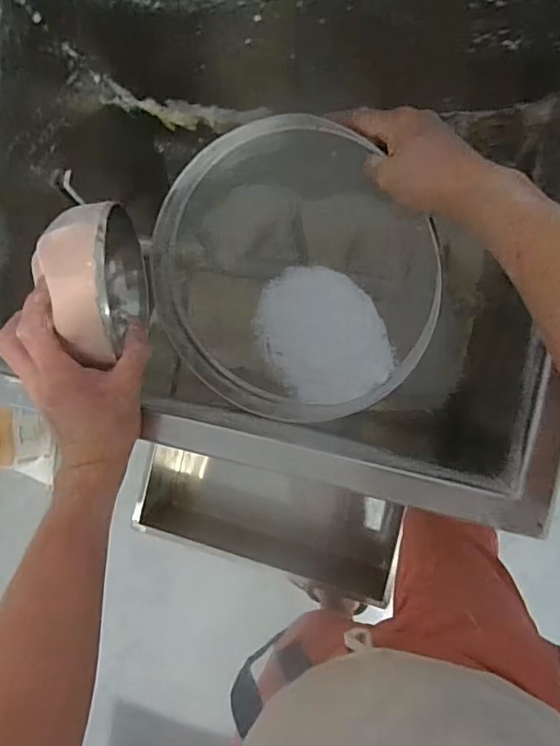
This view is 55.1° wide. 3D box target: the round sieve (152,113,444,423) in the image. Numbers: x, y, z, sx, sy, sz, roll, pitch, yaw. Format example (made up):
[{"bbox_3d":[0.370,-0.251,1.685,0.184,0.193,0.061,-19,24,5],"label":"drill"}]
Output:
[{"bbox_3d":[0.009,-0.089,0.562,0.301,0.062,0.301,4,105,16],"label":"round sieve"}]

